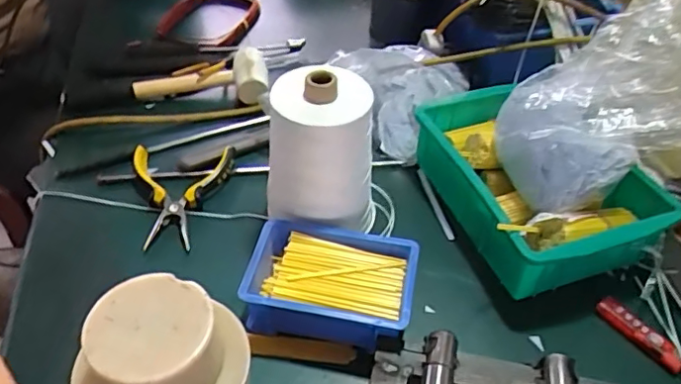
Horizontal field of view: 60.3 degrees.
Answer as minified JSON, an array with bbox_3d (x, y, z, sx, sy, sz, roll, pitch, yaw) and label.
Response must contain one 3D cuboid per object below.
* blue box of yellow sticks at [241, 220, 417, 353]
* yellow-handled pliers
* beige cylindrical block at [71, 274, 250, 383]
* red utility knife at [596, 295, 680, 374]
[{"bbox_3d":[-0.010,0.087,0.525,0.146,0.052,0.102,9,45,7],"label":"blue box of yellow sticks"},{"bbox_3d":[-0.175,0.001,0.620,0.110,0.016,0.127,2,45,-1],"label":"yellow-handled pliers"},{"bbox_3d":[-0.118,0.139,0.404,0.112,0.149,0.091,-1,45,-4],"label":"beige cylindrical block"},{"bbox_3d":[0.267,0.126,0.524,0.019,0.018,0.082,-28,52,-27],"label":"red utility knife"}]

